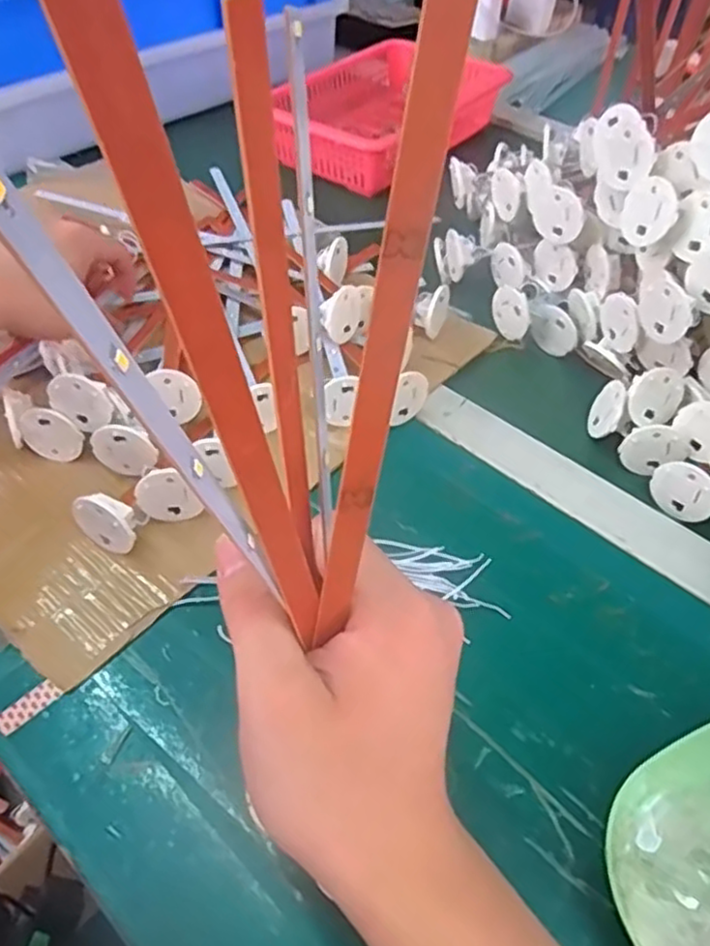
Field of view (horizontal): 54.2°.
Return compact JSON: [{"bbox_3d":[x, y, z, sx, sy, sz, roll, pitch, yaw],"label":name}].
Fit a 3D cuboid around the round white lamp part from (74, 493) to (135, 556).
[{"bbox_3d":[-0.134,0.029,0.385,0.035,0.038,0.018,17,51,14],"label":"round white lamp part"}]

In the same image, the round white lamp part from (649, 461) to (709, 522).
[{"bbox_3d":[0.199,0.011,0.417,0.039,0.031,0.014,32,56,25],"label":"round white lamp part"}]

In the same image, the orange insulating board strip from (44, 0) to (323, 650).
[{"bbox_3d":[-0.023,-0.011,0.139,0.004,0.171,0.010,35,64,31],"label":"orange insulating board strip"}]

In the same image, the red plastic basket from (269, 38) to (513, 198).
[{"bbox_3d":[0.025,-0.375,0.730,0.175,0.063,0.237,35,57,26],"label":"red plastic basket"}]

